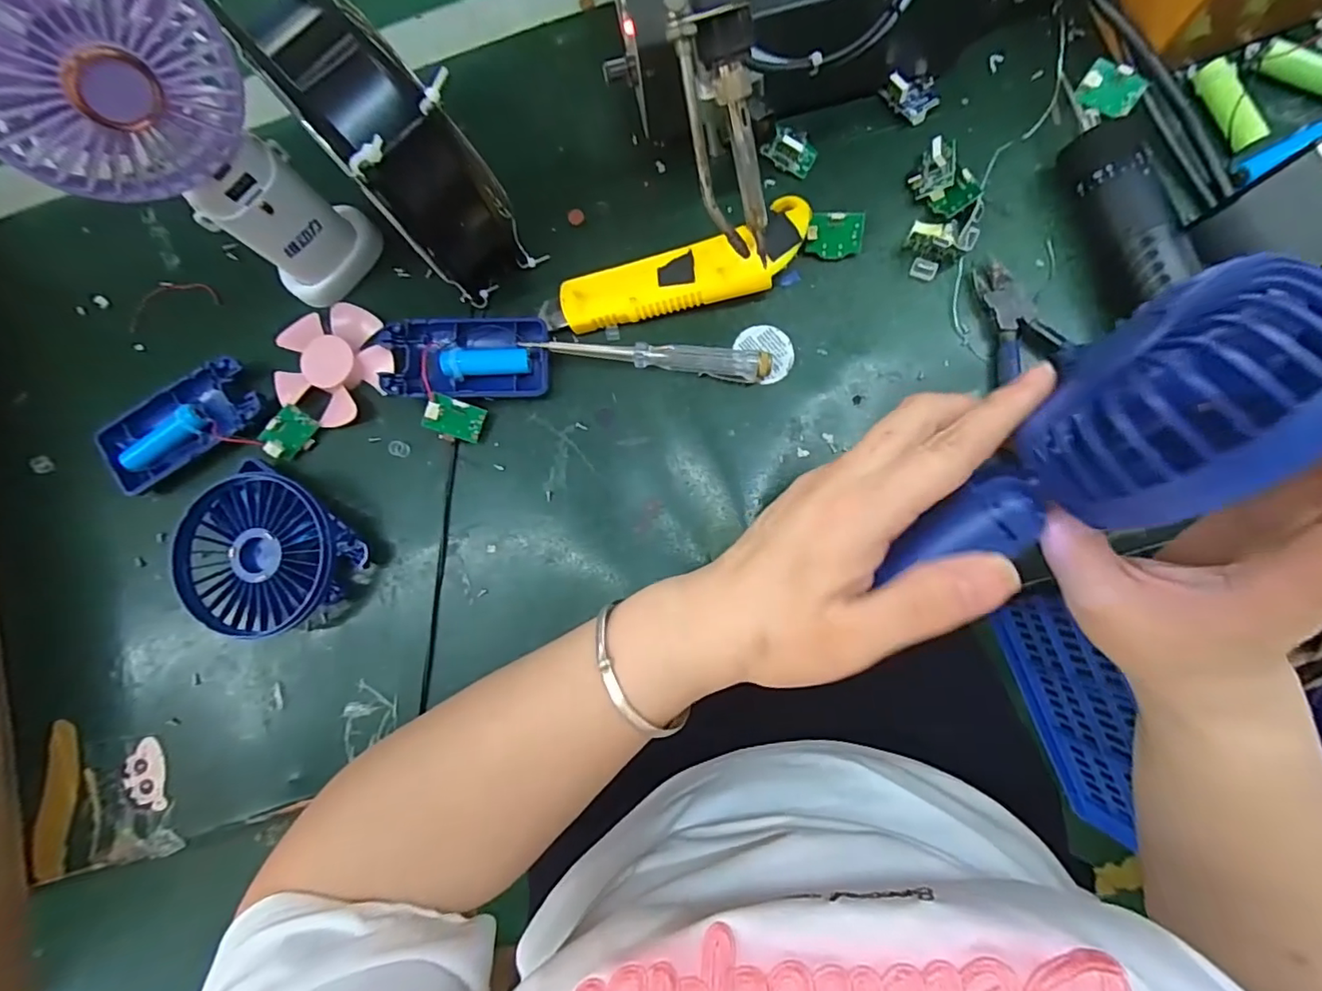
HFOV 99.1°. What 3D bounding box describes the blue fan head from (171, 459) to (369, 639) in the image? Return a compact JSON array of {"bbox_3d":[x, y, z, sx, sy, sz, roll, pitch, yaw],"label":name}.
[{"bbox_3d":[-0.219,0.030,0.313,0.083,0.030,0.088,-1,83,5],"label":"blue fan head"}]

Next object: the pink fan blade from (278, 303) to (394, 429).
[{"bbox_3d":[-0.194,-0.079,0.333,0.064,0.016,0.068,-1,83,5],"label":"pink fan blade"}]

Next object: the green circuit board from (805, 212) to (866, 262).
[{"bbox_3d":[0.097,-0.144,0.314,0.031,0.005,0.024,-1,120,3],"label":"green circuit board"}]

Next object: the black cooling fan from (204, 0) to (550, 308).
[{"bbox_3d":[-0.127,-0.169,0.283,0.058,0.121,0.101,-39,82,-1],"label":"black cooling fan"}]

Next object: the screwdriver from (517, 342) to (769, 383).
[{"bbox_3d":[-0.006,-0.078,0.317,0.131,0.016,0.015,7,84,6],"label":"screwdriver"}]

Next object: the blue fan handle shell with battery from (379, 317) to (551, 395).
[{"bbox_3d":[-0.111,-0.077,0.323,0.092,0.023,0.045,-2,83,5],"label":"blue fan handle shell with battery"}]

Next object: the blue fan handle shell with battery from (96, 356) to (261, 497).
[{"bbox_3d":[-0.282,-0.040,0.336,0.092,0.019,0.046,-29,82,1],"label":"blue fan handle shell with battery"}]

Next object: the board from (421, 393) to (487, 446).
[{"bbox_3d":[-0.116,-0.042,0.317,0.031,0.005,0.023,17,89,-31],"label":"board"}]

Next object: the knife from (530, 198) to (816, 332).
[{"bbox_3d":[0.009,-0.119,0.314,0.153,0.014,0.040,-19,96,8],"label":"knife"}]

